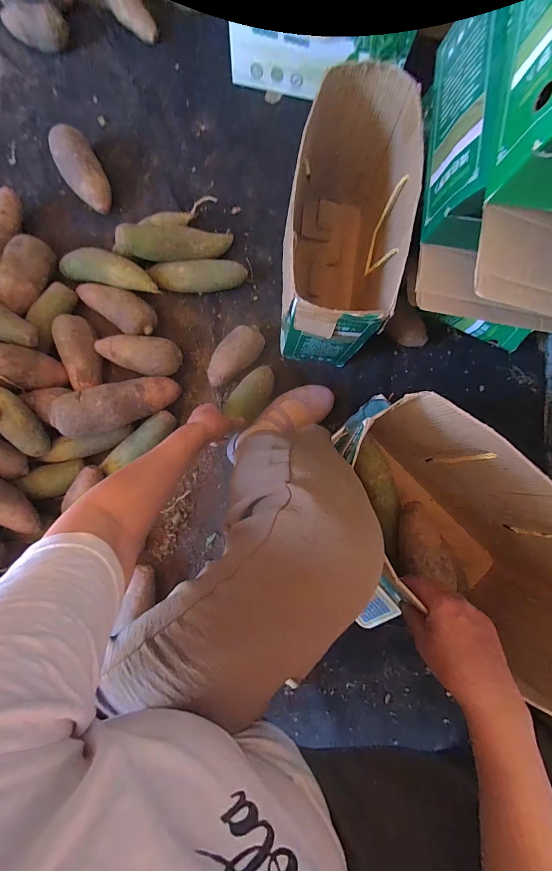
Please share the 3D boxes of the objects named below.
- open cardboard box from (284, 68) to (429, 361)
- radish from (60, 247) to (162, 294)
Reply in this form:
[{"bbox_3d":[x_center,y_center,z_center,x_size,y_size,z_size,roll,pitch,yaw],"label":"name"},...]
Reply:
[{"bbox_3d":[0.112,-0.347,0.620,0.170,0.266,0.381,7,85,-2],"label":"open cardboard box"},{"bbox_3d":[-0.332,-0.325,0.682,0.202,0.071,0.056,15,84,-1],"label":"radish"}]

